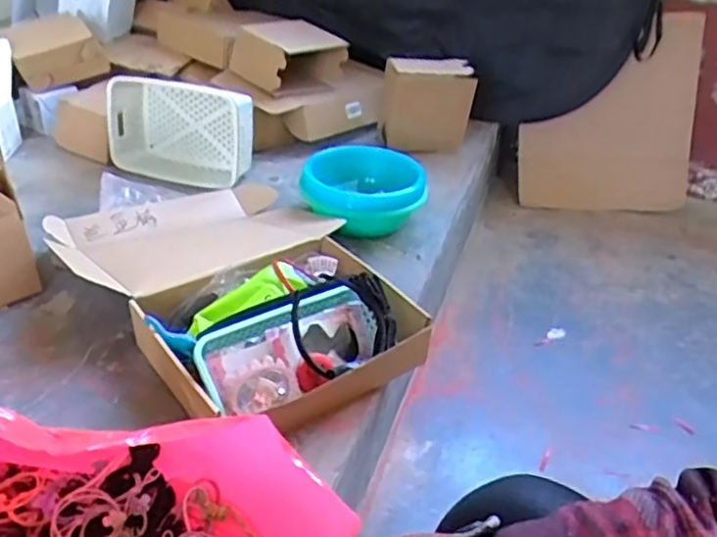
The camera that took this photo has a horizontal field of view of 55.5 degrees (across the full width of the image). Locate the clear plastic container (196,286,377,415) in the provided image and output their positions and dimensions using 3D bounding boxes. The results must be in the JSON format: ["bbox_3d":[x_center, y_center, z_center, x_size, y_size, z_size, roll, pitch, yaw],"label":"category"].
[{"bbox_3d":[-0.079,0.102,0.863,0.251,0.070,0.121,-20,39,-32],"label":"clear plastic container"}]

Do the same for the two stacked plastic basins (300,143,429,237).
[{"bbox_3d":[0.000,-0.139,1.259,0.192,0.115,0.200,2,32,-1],"label":"two stacked plastic basins"}]

